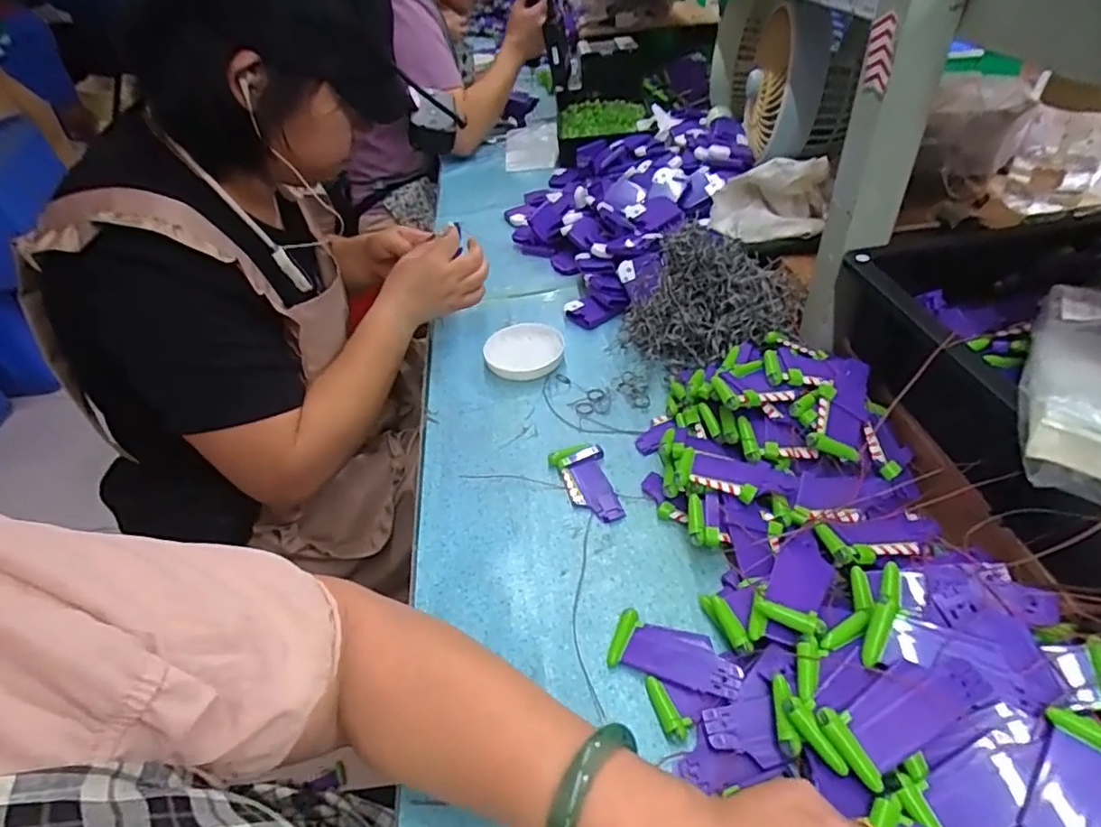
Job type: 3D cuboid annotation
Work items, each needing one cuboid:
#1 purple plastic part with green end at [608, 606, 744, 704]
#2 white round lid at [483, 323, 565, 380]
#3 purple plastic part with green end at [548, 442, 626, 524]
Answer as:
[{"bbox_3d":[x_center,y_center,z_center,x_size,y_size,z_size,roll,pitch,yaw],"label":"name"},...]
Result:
[{"bbox_3d":[0.085,0.166,0.408,0.087,0.018,0.039,13,45,20],"label":"purple plastic part with green end"},{"bbox_3d":[-0.029,-0.070,0.687,0.088,0.020,0.087,-3,42,3],"label":"white round lid"},{"bbox_3d":[0.034,0.063,0.538,0.047,0.010,0.088,-14,42,-9],"label":"purple plastic part with green end"}]

